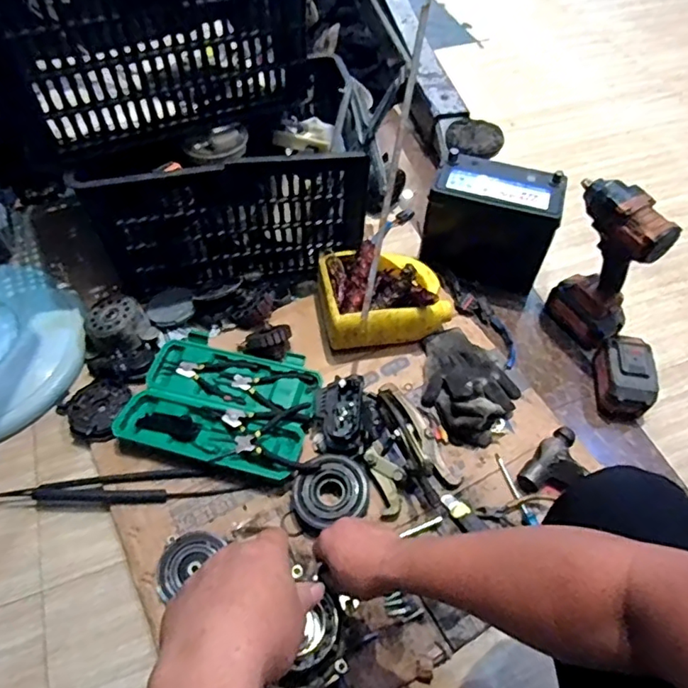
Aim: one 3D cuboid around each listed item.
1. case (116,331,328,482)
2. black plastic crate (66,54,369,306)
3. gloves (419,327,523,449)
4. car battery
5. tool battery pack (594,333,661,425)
[{"bbox_3d":[-0.199,0.094,0.901,0.298,0.034,0.226,13,55,7],"label":"case"},{"bbox_3d":[-0.215,-0.319,1.052,0.469,0.267,0.322,-9,55,-8],"label":"black plastic crate"},{"bbox_3d":[0.204,0.056,0.923,0.154,0.064,0.213,-25,57,-18],"label":"gloves"},{"bbox_3d":[0.273,-0.217,1.045,0.225,0.212,0.131,18,56,11],"label":"car battery"},{"bbox_3d":[0.476,0.058,0.930,0.080,0.082,0.130,12,54,8],"label":"tool battery pack"}]

